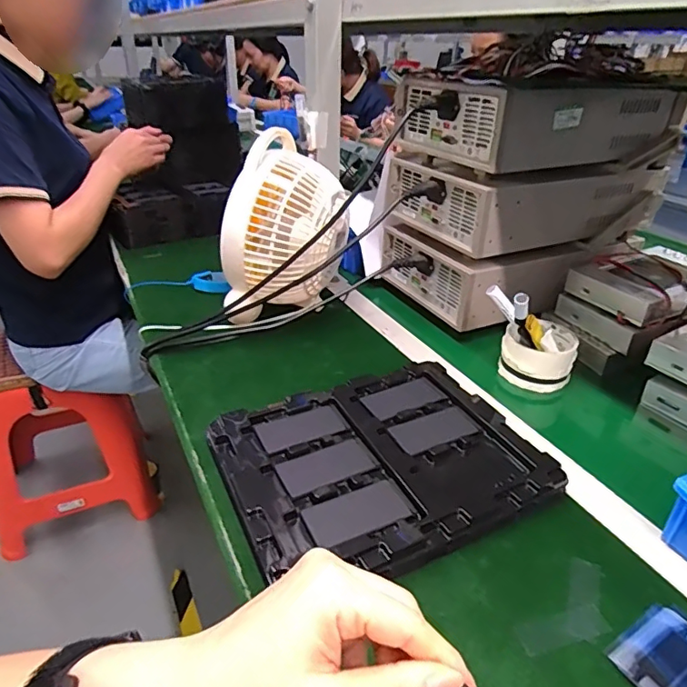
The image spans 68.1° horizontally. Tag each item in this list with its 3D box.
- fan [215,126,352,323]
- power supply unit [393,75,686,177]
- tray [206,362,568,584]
[{"bbox_3d":[-0.079,-0.143,0.698,0.168,0.221,0.174,2,33,-3],"label":"fan"},{"bbox_3d":[0.267,-0.306,0.692,0.330,0.092,0.207,-14,34,-23],"label":"power supply unit"},{"bbox_3d":[0.034,0.105,0.480,0.272,0.026,0.213,-13,36,-24],"label":"tray"}]

